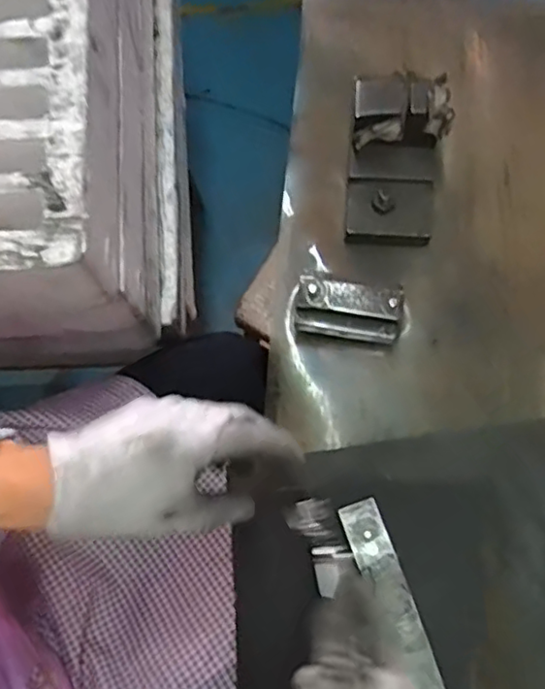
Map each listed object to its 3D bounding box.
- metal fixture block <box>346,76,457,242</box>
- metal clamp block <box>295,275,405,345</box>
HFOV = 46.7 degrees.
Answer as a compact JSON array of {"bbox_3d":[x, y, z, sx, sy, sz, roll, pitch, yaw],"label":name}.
[{"bbox_3d":[0.088,-0.130,0.451,0.066,0.072,0.102,3,76,2],"label":"metal fixture block"},{"bbox_3d":[0.052,-0.020,0.436,0.069,0.054,0.032,10,77,4],"label":"metal clamp block"}]

